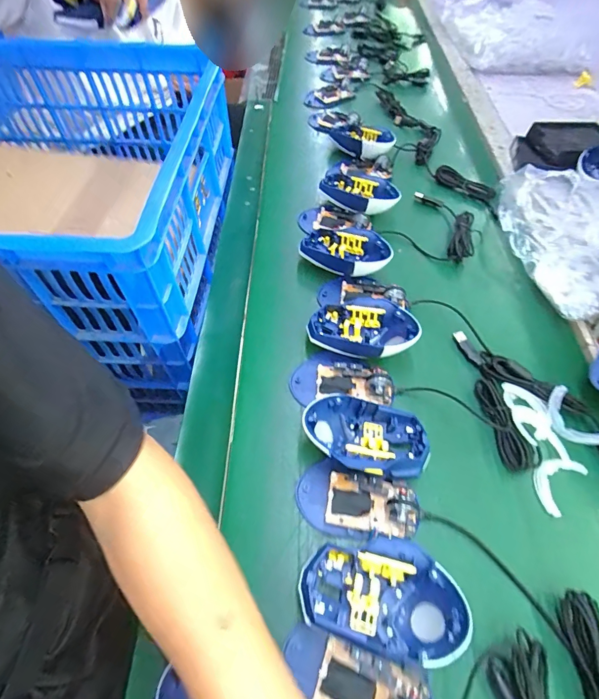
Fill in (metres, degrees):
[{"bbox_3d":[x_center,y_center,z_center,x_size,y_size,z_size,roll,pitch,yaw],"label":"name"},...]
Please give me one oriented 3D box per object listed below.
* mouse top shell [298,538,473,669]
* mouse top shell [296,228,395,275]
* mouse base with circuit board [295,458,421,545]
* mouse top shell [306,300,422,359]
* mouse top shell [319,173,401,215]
[{"bbox_3d":[0.064,0.188,0.303,0.121,0.038,0.074,13,53,10],"label":"mouse top shell"},{"bbox_3d":[0.061,-0.127,0.520,0.115,0.045,0.073,18,54,14],"label":"mouse top shell"},{"bbox_3d":[0.051,0.135,0.346,0.107,0.028,0.061,15,53,11],"label":"mouse base with circuit board"},{"bbox_3d":[0.068,-0.023,0.450,0.120,0.038,0.082,2,51,1],"label":"mouse top shell"},{"bbox_3d":[0.087,-0.232,0.589,0.120,0.036,0.081,18,53,13],"label":"mouse top shell"}]

